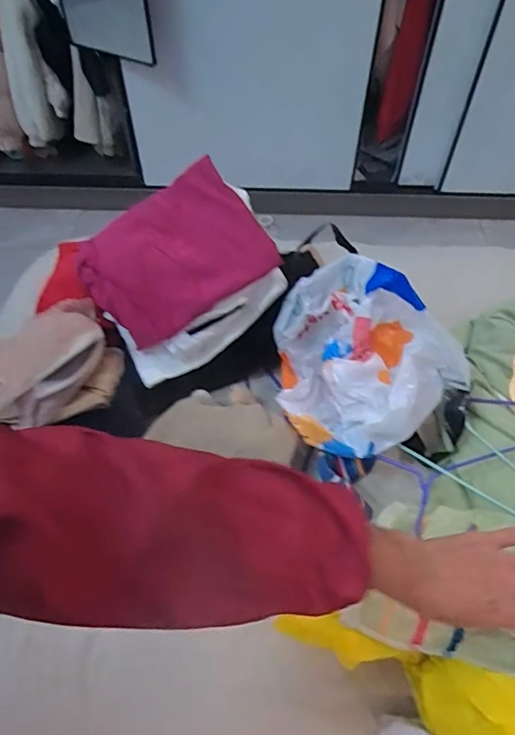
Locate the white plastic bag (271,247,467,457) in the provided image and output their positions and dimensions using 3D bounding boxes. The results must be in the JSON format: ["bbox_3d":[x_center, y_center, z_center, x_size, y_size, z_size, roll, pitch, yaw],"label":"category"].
[{"bbox_3d":[0.121,-0.005,0.660,0.260,0.160,0.204,34,61,22],"label":"white plastic bag"}]

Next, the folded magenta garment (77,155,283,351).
[{"bbox_3d":[-0.120,-0.157,0.684,0.246,0.049,0.193,-32,81,3],"label":"folded magenta garment"}]

